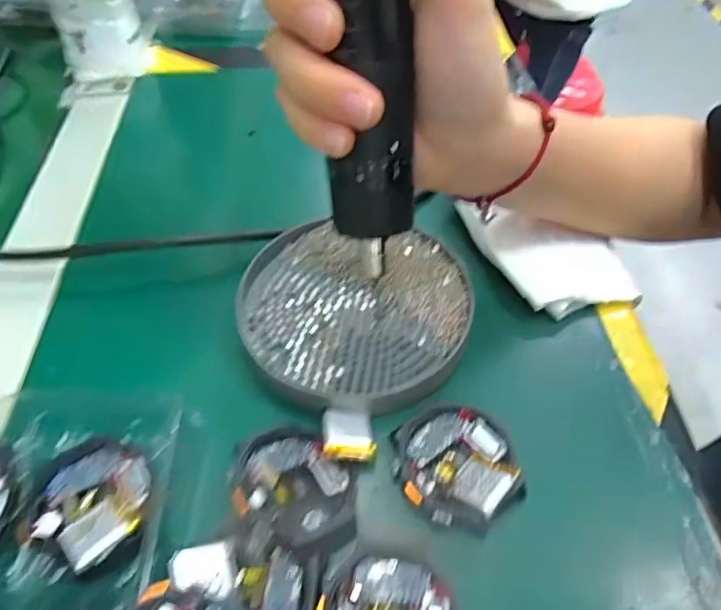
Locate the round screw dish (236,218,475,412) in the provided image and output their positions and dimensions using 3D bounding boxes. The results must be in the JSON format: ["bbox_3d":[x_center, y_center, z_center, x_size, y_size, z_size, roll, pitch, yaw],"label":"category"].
[{"bbox_3d":[-0.003,0.002,0.279,0.111,0.011,0.102,0,52,0],"label":"round screw dish"}]

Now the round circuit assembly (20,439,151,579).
[{"bbox_3d":[-0.105,0.076,0.215,0.044,0.015,0.053,-10,53,-7],"label":"round circuit assembly"}]

